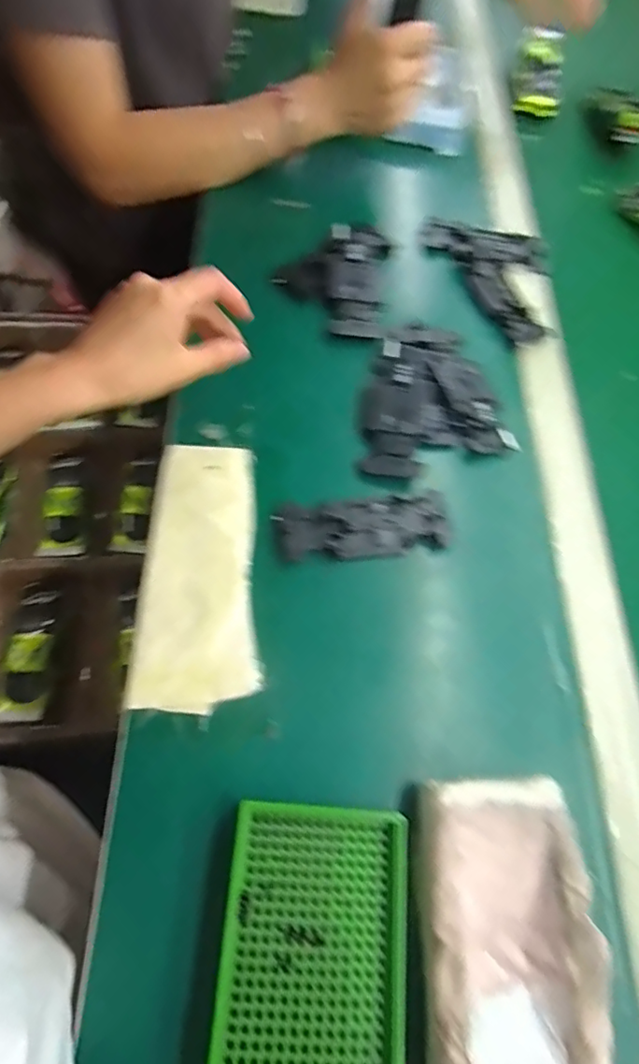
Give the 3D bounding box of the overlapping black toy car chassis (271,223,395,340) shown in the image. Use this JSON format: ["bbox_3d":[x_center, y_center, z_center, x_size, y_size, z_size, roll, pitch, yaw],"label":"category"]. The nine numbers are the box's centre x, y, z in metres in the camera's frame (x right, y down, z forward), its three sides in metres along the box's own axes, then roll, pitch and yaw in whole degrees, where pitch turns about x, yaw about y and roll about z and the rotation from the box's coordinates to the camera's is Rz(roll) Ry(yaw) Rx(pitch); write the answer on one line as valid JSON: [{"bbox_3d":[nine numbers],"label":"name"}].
[{"bbox_3d":[0.014,-0.234,0.495,0.098,0.017,0.135,9,63,0],"label":"overlapping black toy car chassis"}]

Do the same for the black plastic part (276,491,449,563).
[{"bbox_3d":[0.033,-0.005,0.395,0.124,0.019,0.045,-8,64,-8],"label":"black plastic part"}]

